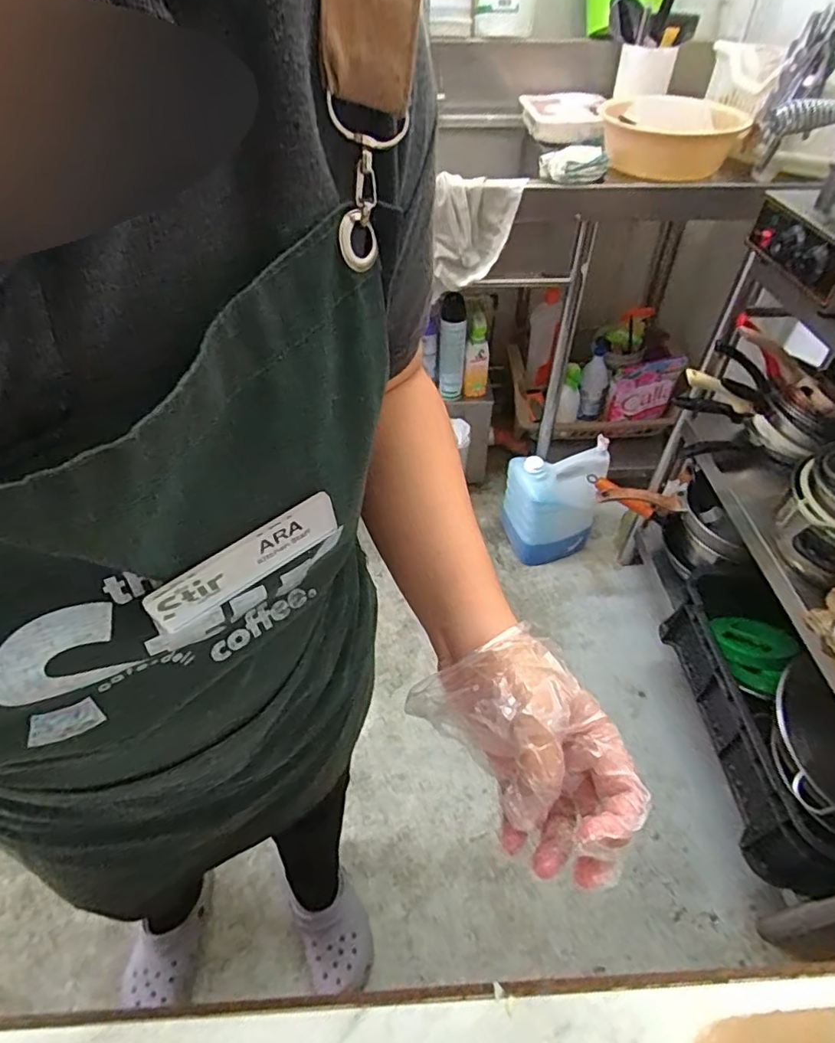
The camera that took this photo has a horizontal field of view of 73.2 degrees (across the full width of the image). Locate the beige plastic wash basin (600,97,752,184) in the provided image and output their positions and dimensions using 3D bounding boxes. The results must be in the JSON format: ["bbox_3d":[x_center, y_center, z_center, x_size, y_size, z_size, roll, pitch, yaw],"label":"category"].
[{"bbox_3d":[0.458,-0.701,1.025,0.236,0.089,0.211,14,47,14],"label":"beige plastic wash basin"}]

